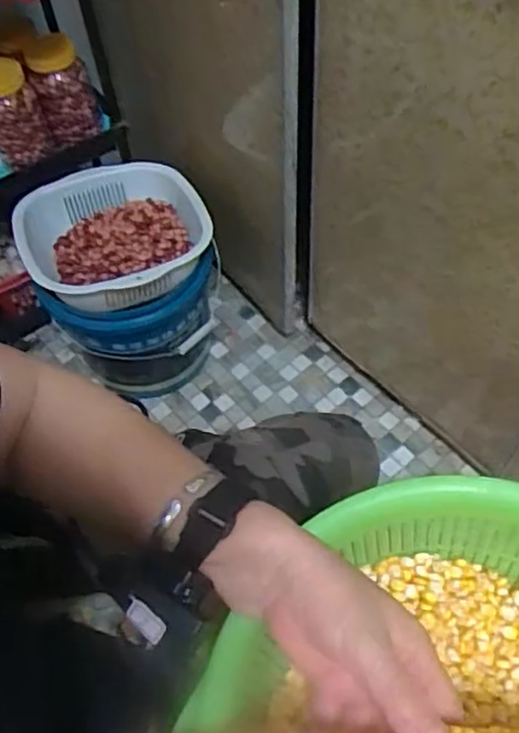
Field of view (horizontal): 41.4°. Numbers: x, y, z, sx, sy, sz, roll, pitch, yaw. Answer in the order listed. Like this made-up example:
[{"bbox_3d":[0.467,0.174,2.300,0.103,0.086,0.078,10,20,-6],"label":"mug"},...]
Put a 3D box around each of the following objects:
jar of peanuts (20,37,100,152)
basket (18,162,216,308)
[{"bbox_3d":[-0.294,-0.419,1.030,0.083,0.141,0.080,-2,58,3],"label":"jar of peanuts"},{"bbox_3d":[-0.214,-0.197,1.019,0.267,0.088,0.286,-22,57,-12],"label":"basket"}]

